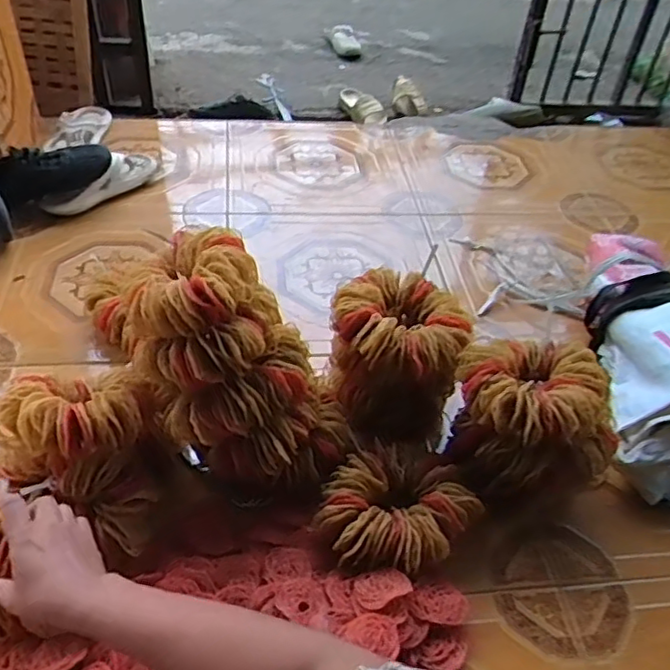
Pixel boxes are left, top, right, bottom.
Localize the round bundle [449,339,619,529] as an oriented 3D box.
[{"bbox_3d":[0.241,0.117,0.783,0.184,0.170,0.147,2,45,-5],"label":"round bundle"}]

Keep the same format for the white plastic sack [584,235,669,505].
[{"bbox_3d":[0.478,0.017,0.929,0.180,0.126,0.460,10,45,3],"label":"white plastic sack"}]

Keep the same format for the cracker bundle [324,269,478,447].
[{"bbox_3d":[0.080,0.037,0.854,0.138,0.178,0.178,-15,49,-21],"label":"cracker bundle"}]

